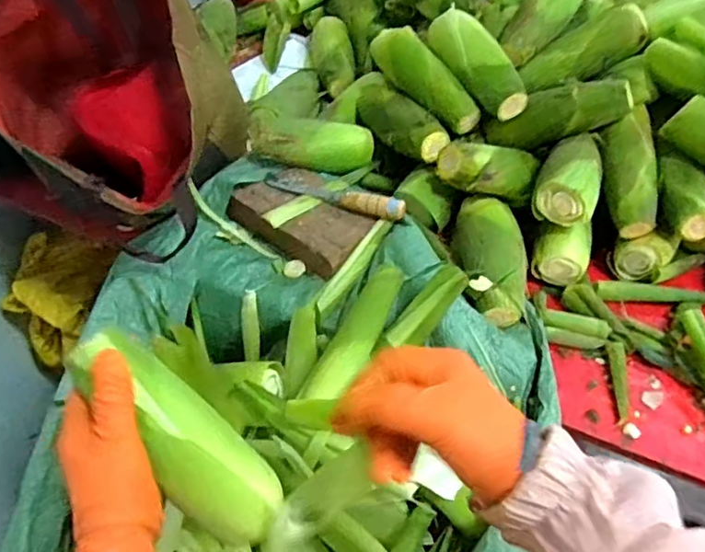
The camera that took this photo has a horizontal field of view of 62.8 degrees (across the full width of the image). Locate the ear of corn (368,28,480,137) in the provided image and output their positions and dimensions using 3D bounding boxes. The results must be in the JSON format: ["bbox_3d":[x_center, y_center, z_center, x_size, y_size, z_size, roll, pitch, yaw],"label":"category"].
[{"bbox_3d":[0.105,-0.290,0.839,0.060,0.066,0.200,-27,55,-22],"label":"ear of corn"}]

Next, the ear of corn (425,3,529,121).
[{"bbox_3d":[0.180,-0.307,0.821,0.077,0.055,0.202,-24,70,-20],"label":"ear of corn"}]

